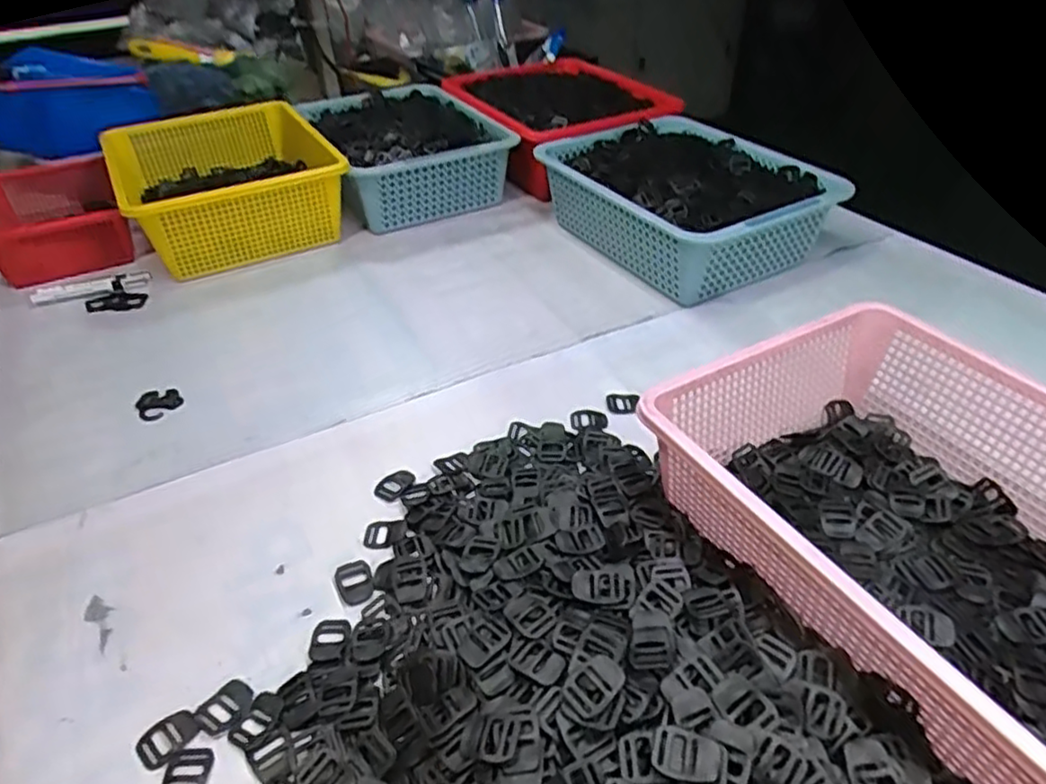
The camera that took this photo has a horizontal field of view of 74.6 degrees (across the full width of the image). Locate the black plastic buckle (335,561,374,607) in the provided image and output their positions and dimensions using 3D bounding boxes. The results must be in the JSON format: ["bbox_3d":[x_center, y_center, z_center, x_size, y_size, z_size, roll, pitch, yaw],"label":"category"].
[{"bbox_3d":[-0.140,0.159,0.572,0.028,0.005,0.044,-16,39,-18],"label":"black plastic buckle"}]

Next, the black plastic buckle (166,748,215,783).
[{"bbox_3d":[-0.222,0.255,0.454,0.028,0.004,0.038,-5,37,-5],"label":"black plastic buckle"}]

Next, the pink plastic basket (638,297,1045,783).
[{"bbox_3d":[0.329,0.099,0.541,0.322,0.127,0.370,-21,40,-24],"label":"pink plastic basket"}]

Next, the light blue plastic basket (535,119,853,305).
[{"bbox_3d":[0.246,-0.299,1.053,0.303,0.112,0.415,-18,39,-20],"label":"light blue plastic basket"}]

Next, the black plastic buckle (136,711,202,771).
[{"bbox_3d":[-0.245,0.239,0.474,0.039,0.004,0.031,-25,42,-28],"label":"black plastic buckle"}]

